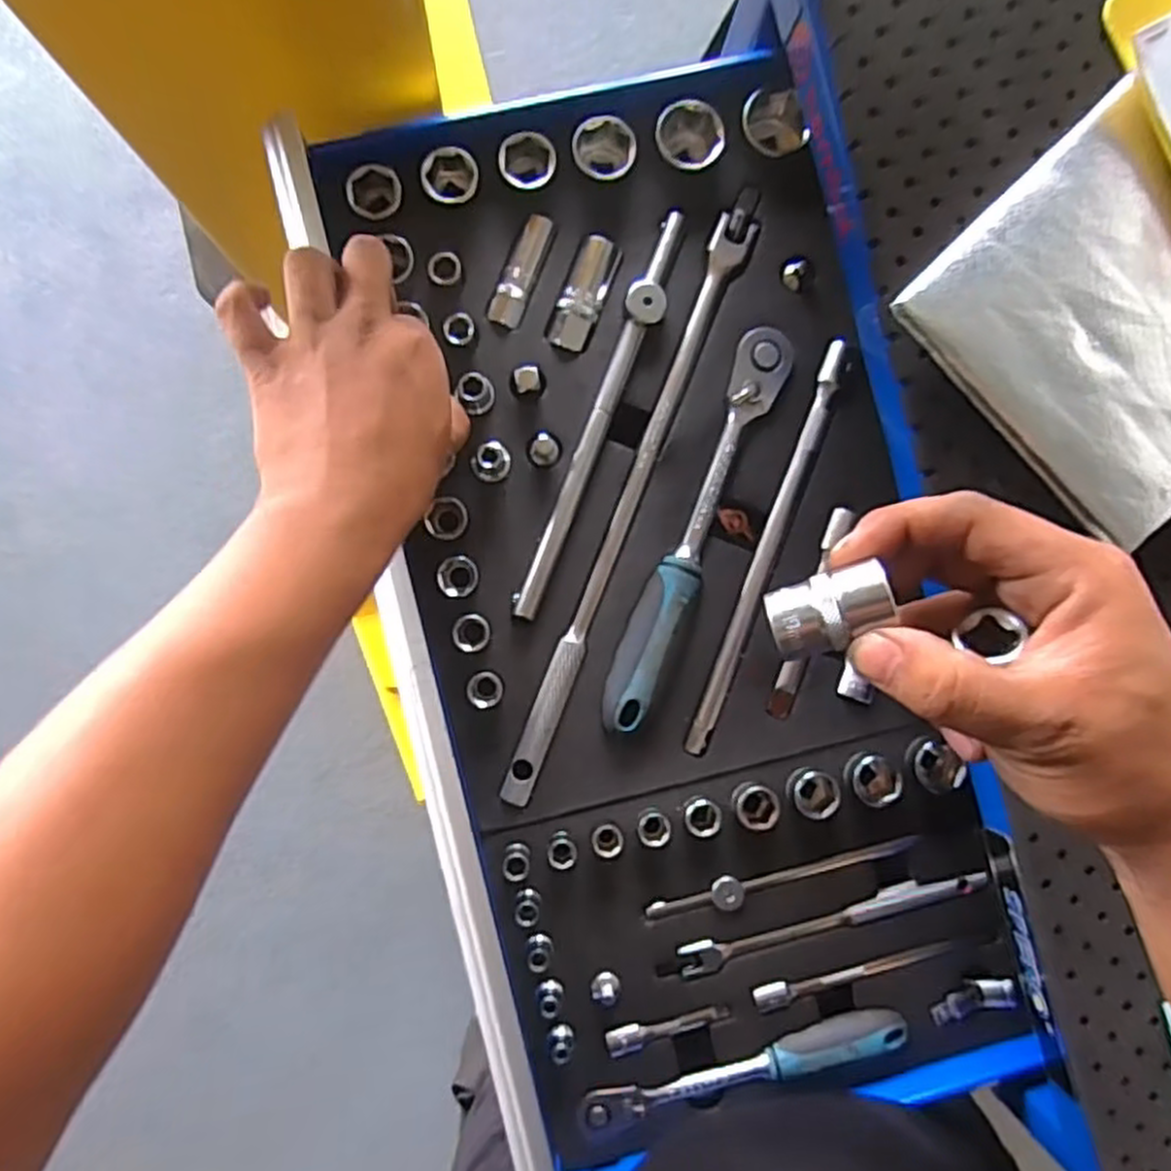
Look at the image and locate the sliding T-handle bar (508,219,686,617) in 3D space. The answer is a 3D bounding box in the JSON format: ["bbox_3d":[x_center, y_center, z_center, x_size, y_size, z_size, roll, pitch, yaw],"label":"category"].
[{"bbox_3d":[0.010,-0.098,0.441,0.019,0.026,0.246,21,87,-3],"label":"sliding T-handle bar"}]

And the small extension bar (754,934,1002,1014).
[{"bbox_3d":[0.169,0.222,0.448,0.146,0.010,0.013,-12,89,-4],"label":"small extension bar"}]

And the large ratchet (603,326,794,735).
[{"bbox_3d":[0.064,-0.033,0.438,0.029,0.029,0.241,22,87,-3],"label":"large ratchet"}]

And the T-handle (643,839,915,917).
[{"bbox_3d":[0.114,0.166,0.443,0.159,0.012,0.014,-15,90,-4],"label":"T-handle"}]

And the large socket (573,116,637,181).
[{"bbox_3d":[0.010,-0.247,0.444,0.034,0.029,0.036,0,89,-4],"label":"large socket"}]

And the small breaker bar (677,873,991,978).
[{"bbox_3d":[0.143,0.193,0.447,0.180,0.008,0.018,-15,90,-4],"label":"small breaker bar"}]

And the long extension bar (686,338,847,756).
[{"bbox_3d":[0.106,-0.023,0.450,0.013,0.016,0.251,21,87,-3],"label":"long extension bar"}]

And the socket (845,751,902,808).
[{"bbox_3d":[0.166,0.111,0.441,0.026,0.025,0.028,0,89,-4],"label":"socket"}]

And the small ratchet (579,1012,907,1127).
[{"bbox_3d":[0.091,0.273,0.436,0.186,0.022,0.022,-13,90,-4],"label":"small ratchet"}]

